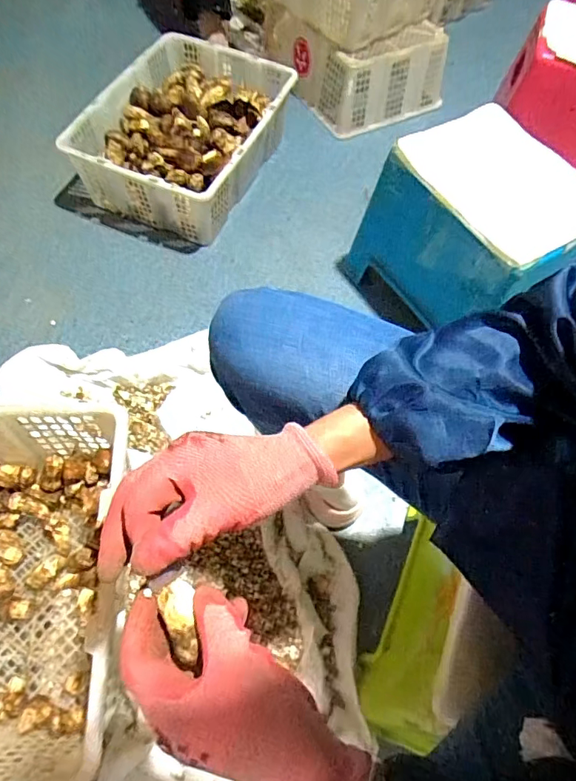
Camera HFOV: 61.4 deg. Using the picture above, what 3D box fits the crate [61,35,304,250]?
[{"bbox_3d":[-0.214,-0.577,1.108,0.336,0.180,0.488,25,64,10],"label":"crate"}]

